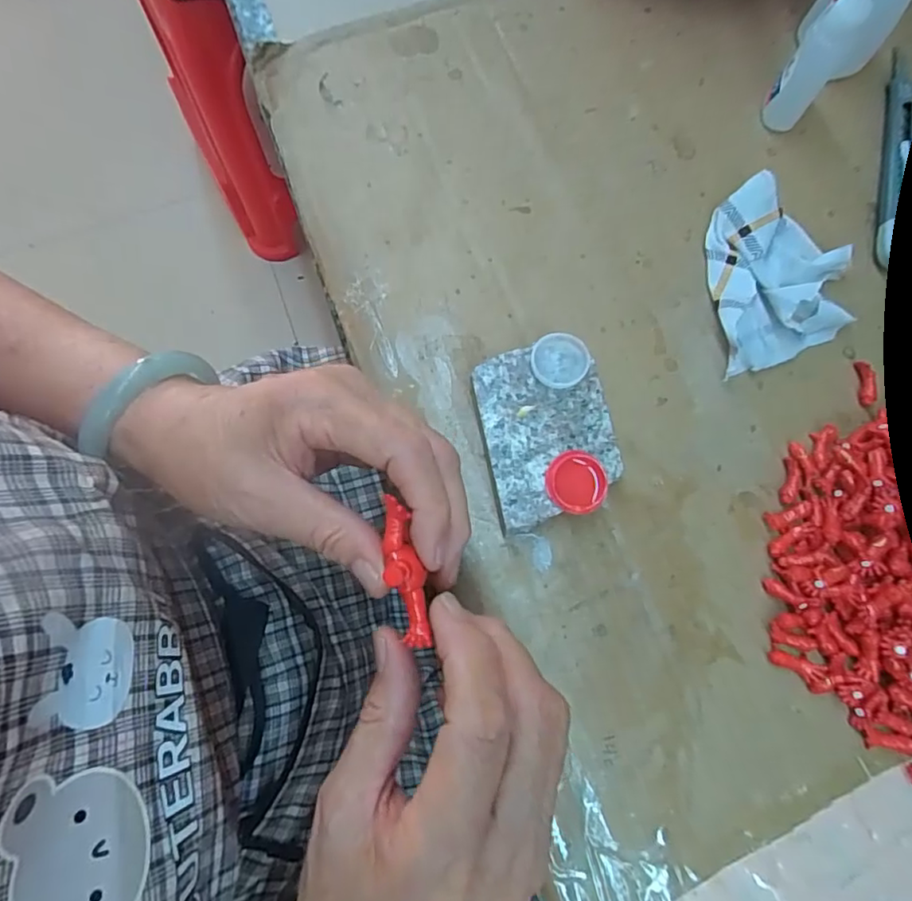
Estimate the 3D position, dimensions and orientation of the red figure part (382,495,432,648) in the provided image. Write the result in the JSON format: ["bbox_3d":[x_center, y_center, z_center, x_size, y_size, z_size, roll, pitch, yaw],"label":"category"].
[{"bbox_3d":[-0.017,0.041,0.190,0.012,0.010,0.049,-14,81,-3],"label":"red figure part"}]

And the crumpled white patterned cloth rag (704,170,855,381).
[{"bbox_3d":[0.169,-0.091,0.292,0.068,0.017,0.099,-2,78,-1],"label":"crumpled white patterned cloth rag"}]

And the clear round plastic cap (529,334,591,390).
[{"bbox_3d":[0.050,-0.043,0.269,0.027,0.004,0.026,-1,82,4],"label":"clear round plastic cap"}]

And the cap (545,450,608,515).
[{"bbox_3d":[0.055,0.014,0.255,0.027,0.004,0.028,-1,78,7],"label":"cap"}]

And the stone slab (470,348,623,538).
[{"bbox_3d":[0.043,-0.007,0.272,0.061,0.020,0.081,-12,79,-3],"label":"stone slab"}]

